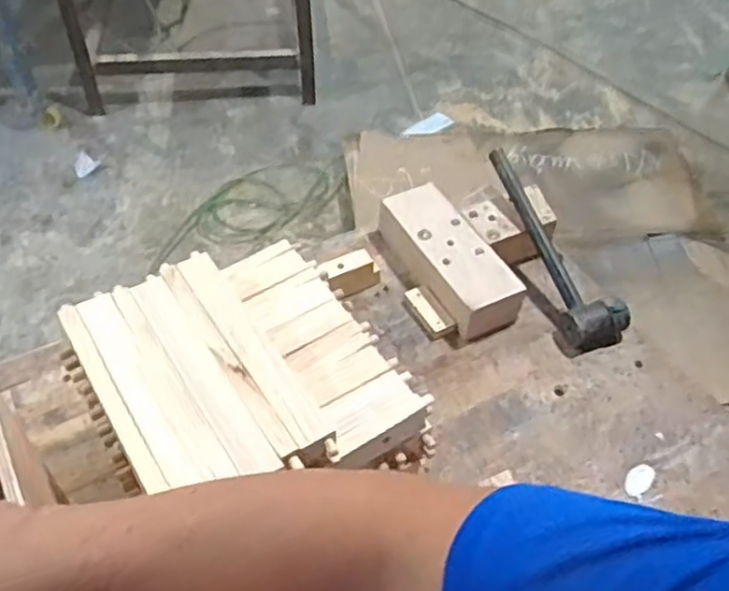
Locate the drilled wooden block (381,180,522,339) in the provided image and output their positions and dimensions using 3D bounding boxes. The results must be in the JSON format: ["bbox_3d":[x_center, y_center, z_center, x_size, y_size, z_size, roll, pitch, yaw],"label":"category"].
[{"bbox_3d":[0.115,-0.048,0.975,0.093,0.063,0.229,-20,52,-19],"label":"drilled wooden block"}]

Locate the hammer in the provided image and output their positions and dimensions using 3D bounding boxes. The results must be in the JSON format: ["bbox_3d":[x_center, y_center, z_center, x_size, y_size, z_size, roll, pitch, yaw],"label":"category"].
[{"bbox_3d":[0.240,-0.067,0.951,0.082,0.063,0.301,-18,72,-16],"label":"hammer"}]

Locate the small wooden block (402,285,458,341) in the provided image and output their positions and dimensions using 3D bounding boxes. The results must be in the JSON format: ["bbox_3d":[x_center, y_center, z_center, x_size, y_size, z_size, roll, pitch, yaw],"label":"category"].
[{"bbox_3d":[0.083,0.021,0.946,0.038,0.020,0.083,-22,52,-20],"label":"small wooden block"}]

